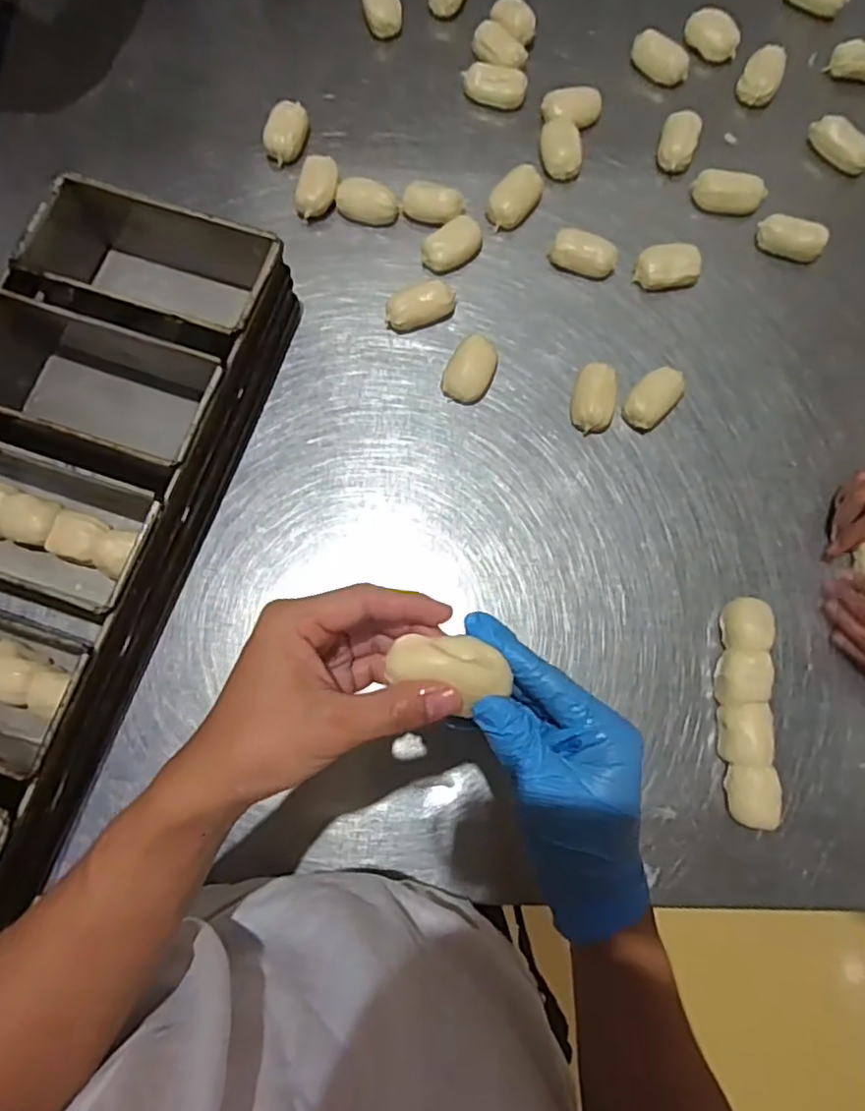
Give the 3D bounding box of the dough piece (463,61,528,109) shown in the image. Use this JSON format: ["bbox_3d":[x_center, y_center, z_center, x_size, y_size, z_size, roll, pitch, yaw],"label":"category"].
[{"bbox_3d":[0.066,-0.500,0.686,0.066,0.034,0.031,5,78,1],"label":"dough piece"}]

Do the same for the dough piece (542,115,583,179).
[{"bbox_3d":[0.133,-0.427,0.667,0.036,0.035,0.068,-1,77,0],"label":"dough piece"}]

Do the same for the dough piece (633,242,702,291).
[{"bbox_3d":[0.234,-0.288,0.638,0.065,0.023,0.044,-7,78,-1],"label":"dough piece"}]

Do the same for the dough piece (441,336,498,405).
[{"bbox_3d":[0.036,-0.176,0.605,0.041,0.028,0.057,25,79,5],"label":"dough piece"}]

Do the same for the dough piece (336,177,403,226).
[{"bbox_3d":[-0.064,-0.358,0.646,0.062,0.024,0.035,14,78,3],"label":"dough piece"}]

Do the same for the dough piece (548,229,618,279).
[{"bbox_3d":[0.151,-0.299,0.636,0.065,0.029,0.032,21,78,5],"label":"dough piece"}]

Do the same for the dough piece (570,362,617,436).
[{"bbox_3d":[0.152,-0.148,0.602,0.037,0.022,0.064,7,78,2],"label":"dough piece"}]

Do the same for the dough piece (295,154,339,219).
[{"bbox_3d":[-0.116,-0.370,0.646,0.037,0.033,0.056,9,78,2],"label":"dough piece"}]

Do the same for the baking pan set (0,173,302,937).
[{"bbox_3d":[-0.322,-0.023,0.532,0.217,0.101,0.600,19,78,4],"label":"baking pan set"}]

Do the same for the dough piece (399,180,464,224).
[{"bbox_3d":[0.000,-0.356,0.645,0.060,0.024,0.029,11,78,3],"label":"dough piece"}]

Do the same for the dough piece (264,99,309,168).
[{"bbox_3d":[-0.150,-0.436,0.664,0.036,0.032,0.063,18,78,4],"label":"dough piece"}]

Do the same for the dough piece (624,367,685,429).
[{"bbox_3d":[0.210,-0.149,0.610,0.039,0.029,0.066,43,81,9],"label":"dough piece"}]

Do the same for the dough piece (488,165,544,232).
[{"bbox_3d":[0.083,-0.361,0.647,0.035,0.034,0.061,43,81,9],"label":"dough piece"}]

